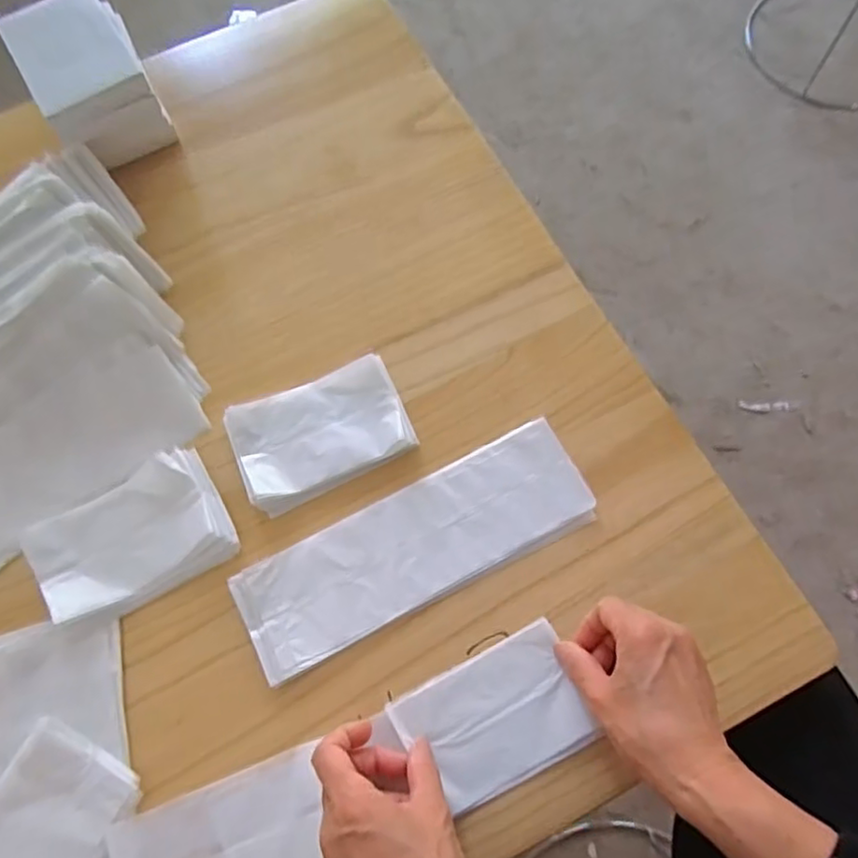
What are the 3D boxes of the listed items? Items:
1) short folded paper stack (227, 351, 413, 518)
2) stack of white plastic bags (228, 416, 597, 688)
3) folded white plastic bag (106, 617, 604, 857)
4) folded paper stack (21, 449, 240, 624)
[{"bbox_3d":[-0.082,0.003,0.488,0.129,0.016,0.084,-23,71,-6],"label":"short folded paper stack"},{"bbox_3d":[-0.009,0.084,0.462,0.256,0.010,0.084,-26,72,-7],"label":"stack of white plastic bags"},{"bbox_3d":[-0.045,0.230,0.407,0.304,0.012,0.085,-23,71,-7],"label":"folded white plastic bag"},{"bbox_3d":[-0.215,0.080,0.463,0.131,0.019,0.088,-29,72,-8],"label":"folded paper stack"}]

